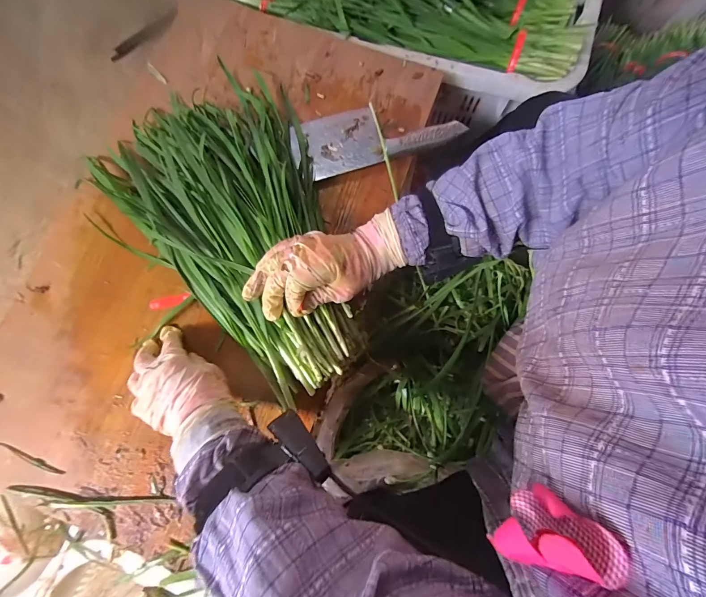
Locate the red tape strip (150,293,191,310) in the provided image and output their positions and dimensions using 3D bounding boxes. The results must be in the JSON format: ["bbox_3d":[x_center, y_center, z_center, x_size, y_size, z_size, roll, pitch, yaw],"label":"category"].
[{"bbox_3d":[-0.236,0.004,0.427,0.051,0.004,0.012,-13,80,-2],"label":"red tape strip"}]

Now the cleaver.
[{"bbox_3d":[0.026,-0.231,0.460,0.225,0.026,0.091,-14,80,-2],"label":"cleaver"}]

